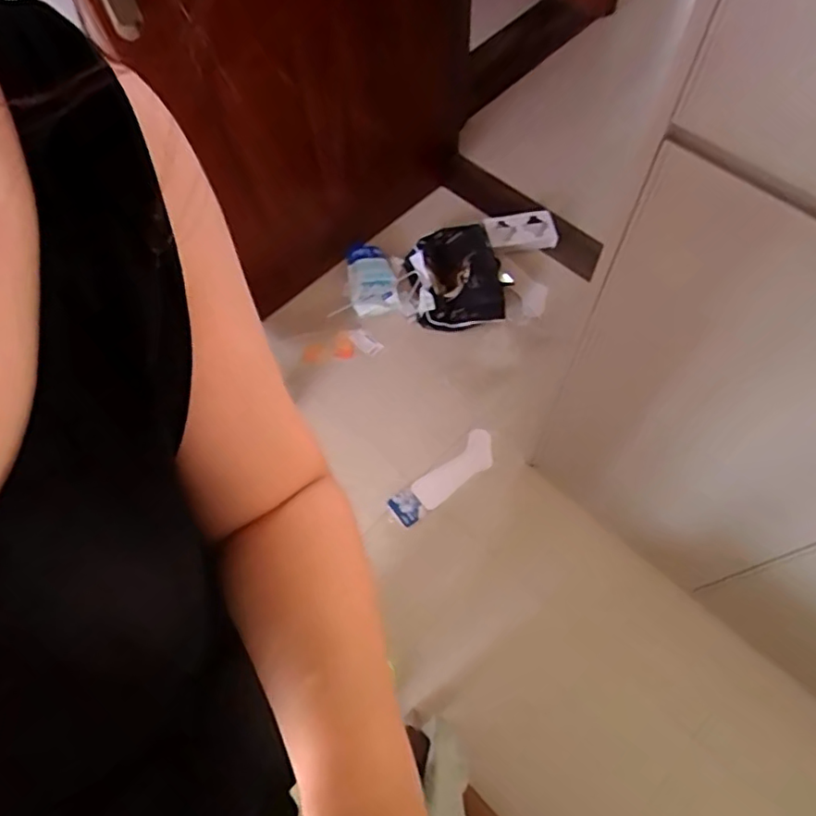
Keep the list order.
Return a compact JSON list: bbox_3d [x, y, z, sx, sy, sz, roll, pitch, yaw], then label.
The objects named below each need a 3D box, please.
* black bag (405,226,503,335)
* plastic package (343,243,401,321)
[{"bbox_3d":[0.138,-0.388,1.719,0.260,0.066,0.347,-11,64,-2],"label":"black bag"},{"bbox_3d":[-0.107,-0.381,1.726,0.141,0.048,0.224,-9,64,-2],"label":"plastic package"}]

